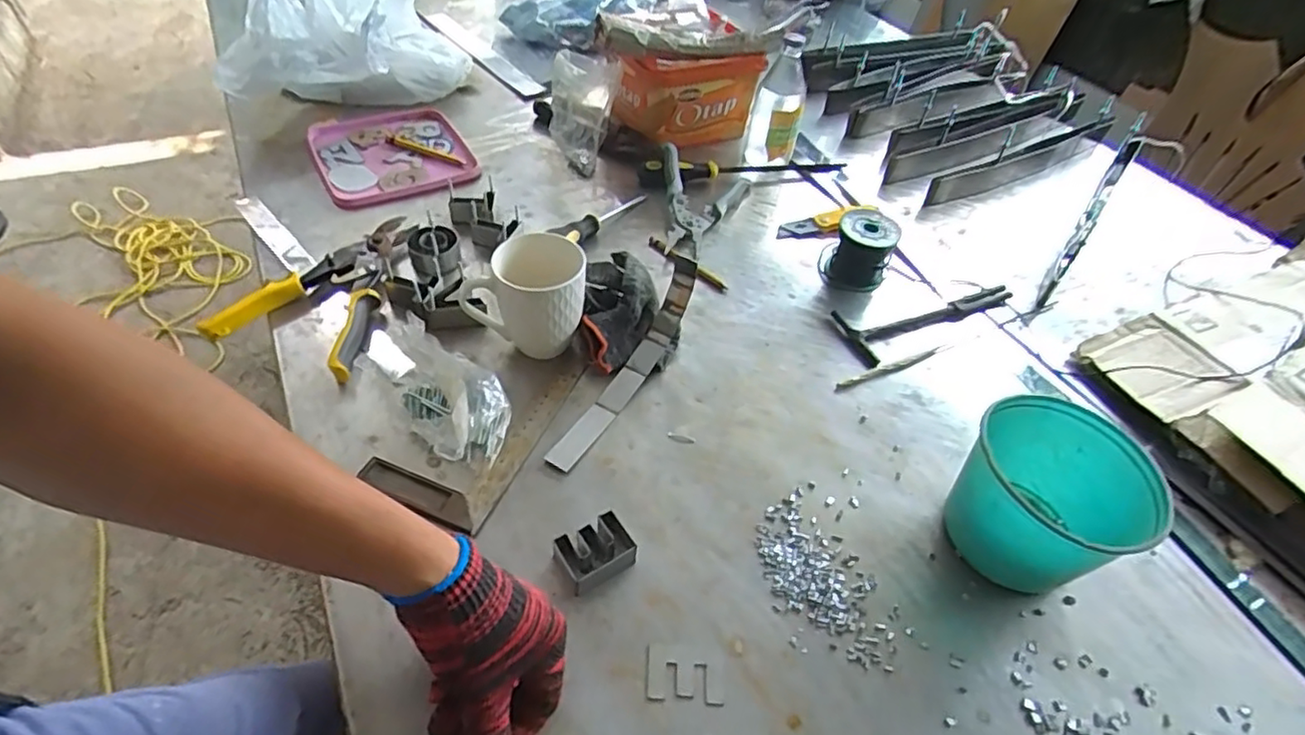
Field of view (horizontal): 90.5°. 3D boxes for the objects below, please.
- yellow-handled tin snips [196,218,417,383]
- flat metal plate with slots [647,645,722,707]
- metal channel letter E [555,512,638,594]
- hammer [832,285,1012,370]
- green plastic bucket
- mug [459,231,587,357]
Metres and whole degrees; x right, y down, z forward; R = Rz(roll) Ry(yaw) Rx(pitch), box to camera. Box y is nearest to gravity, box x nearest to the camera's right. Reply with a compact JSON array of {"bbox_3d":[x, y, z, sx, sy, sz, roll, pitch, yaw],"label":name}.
[{"bbox_3d":[-0.332,-0.087,0.676,0.156,0.031,0.209,15,48,8],"label":"yellow-handled tin snips"},{"bbox_3d":[0.023,0.217,0.455,0.054,0.004,0.033,7,54,-3],"label":"flat metal plate with slots"},{"bbox_3d":[-0.044,0.141,0.497,0.052,0.027,0.037,-24,54,-25],"label":"metal channel letter E"},{"bbox_3d":[0.305,-0.066,0.735,0.231,0.012,0.075,-22,54,-24],"label":"hammer"},{"bbox_3d":[0.300,0.105,0.516,0.104,0.108,0.119,32,52,21],"label":"green plastic bucket"},{"bbox_3d":[-0.118,-0.066,0.624,0.108,0.112,0.076,14,48,7],"label":"mug"}]

